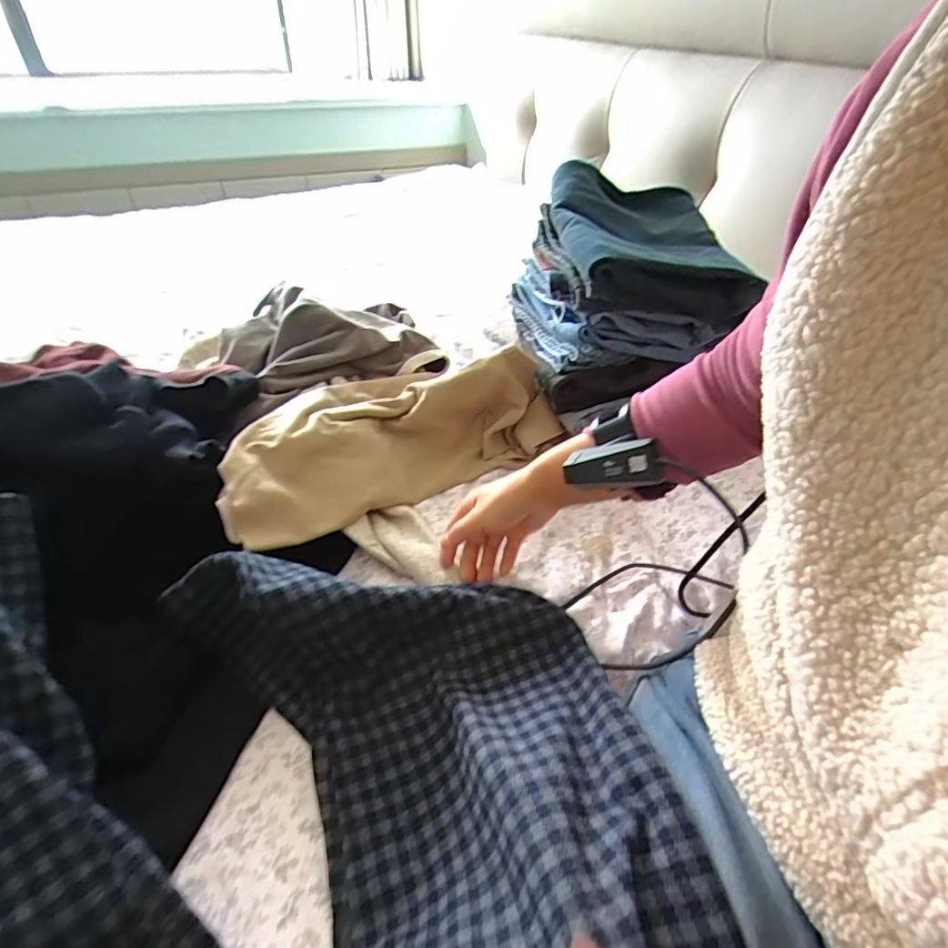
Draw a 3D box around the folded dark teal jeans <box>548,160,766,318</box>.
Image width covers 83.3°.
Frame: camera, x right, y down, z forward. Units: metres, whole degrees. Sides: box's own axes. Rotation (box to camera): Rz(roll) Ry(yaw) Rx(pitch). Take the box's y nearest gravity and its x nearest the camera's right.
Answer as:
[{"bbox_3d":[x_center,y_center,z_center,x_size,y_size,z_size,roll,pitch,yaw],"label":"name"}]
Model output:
[{"bbox_3d":[0.211,-0.298,0.673,0.222,0.094,0.263,1,41,-1],"label":"folded dark teal jeans"}]

